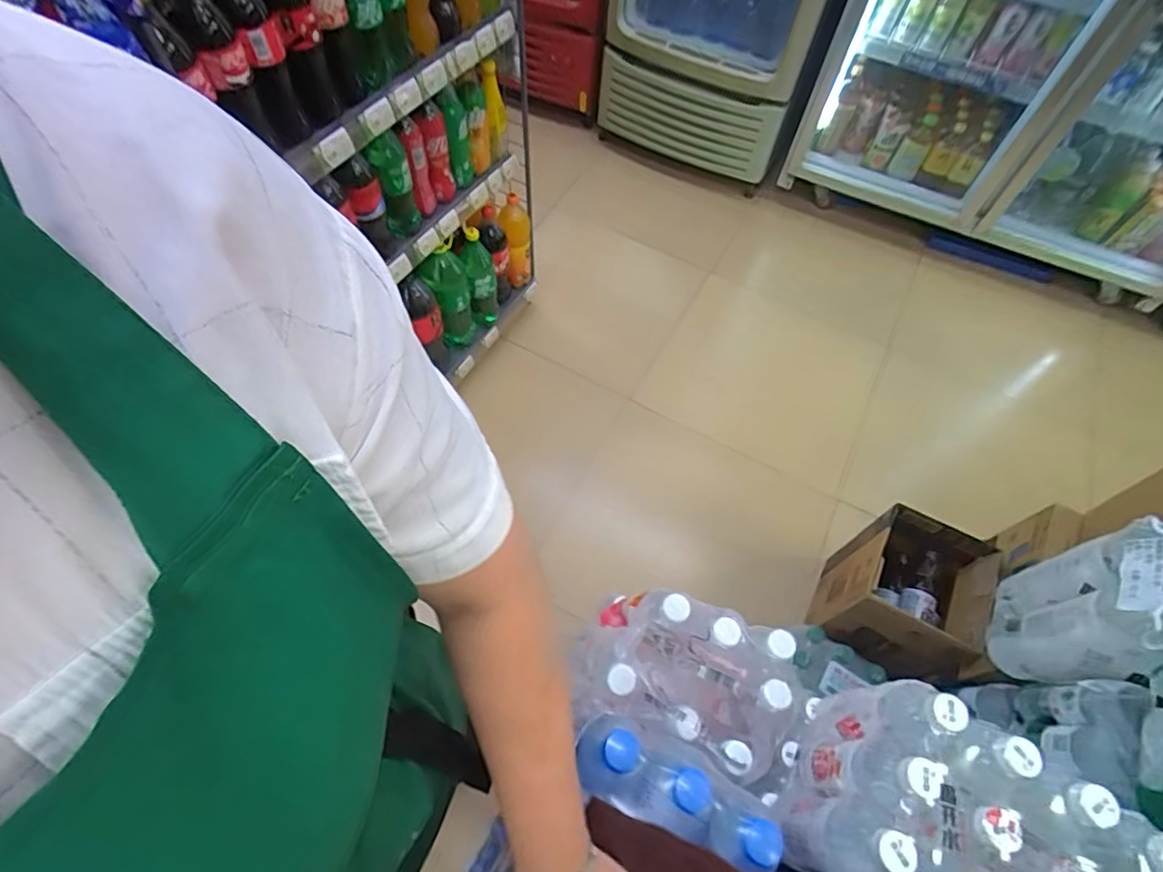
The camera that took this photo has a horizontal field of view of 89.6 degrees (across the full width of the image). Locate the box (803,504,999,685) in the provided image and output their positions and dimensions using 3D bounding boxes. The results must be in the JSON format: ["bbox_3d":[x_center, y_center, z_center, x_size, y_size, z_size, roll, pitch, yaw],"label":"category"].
[{"bbox_3d":[0.645,0.333,1.194,0.217,0.269,0.240,26,61,11],"label":"box"}]

